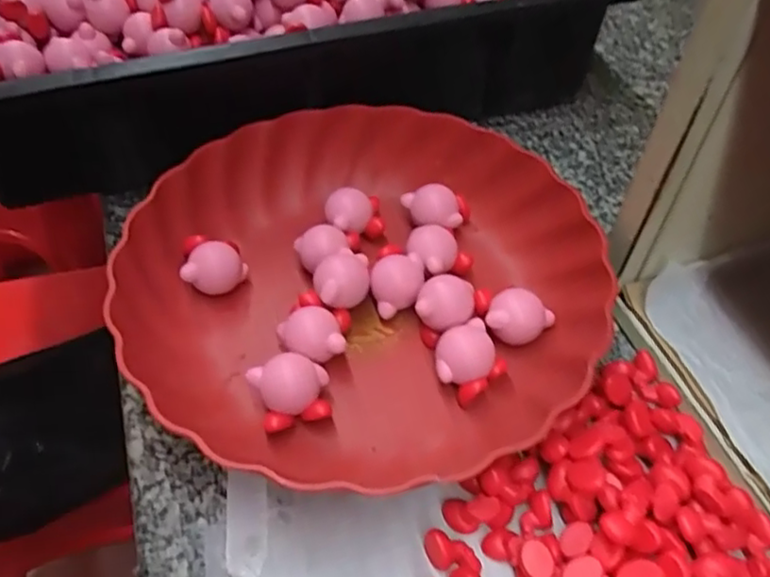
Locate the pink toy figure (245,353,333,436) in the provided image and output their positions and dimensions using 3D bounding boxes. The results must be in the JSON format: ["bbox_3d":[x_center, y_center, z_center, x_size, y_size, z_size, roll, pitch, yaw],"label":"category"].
[{"bbox_3d":[-0.044,0.051,0.305,0.034,0.024,0.030,-11,51,-9],"label":"pink toy figure"}]

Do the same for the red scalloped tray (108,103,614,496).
[{"bbox_3d":[-0.010,-0.008,0.334,0.238,0.043,0.241,34,61,25],"label":"red scalloped tray"}]

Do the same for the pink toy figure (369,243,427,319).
[{"bbox_3d":[0.007,-0.003,0.345,0.027,0.023,0.032,9,50,8],"label":"pink toy figure"}]

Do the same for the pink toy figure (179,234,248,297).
[{"bbox_3d":[-0.094,-0.012,0.354,0.030,0.024,0.028,0,50,0],"label":"pink toy figure"}]

